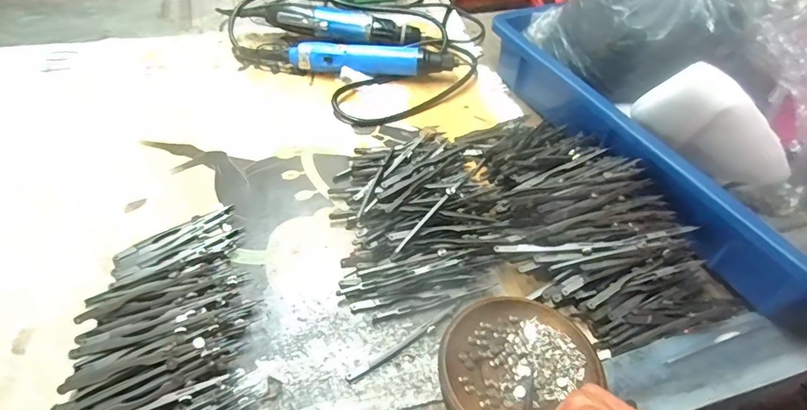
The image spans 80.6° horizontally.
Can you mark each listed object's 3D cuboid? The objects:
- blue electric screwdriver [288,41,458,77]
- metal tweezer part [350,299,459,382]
[{"bbox_3d":[-0.038,-0.178,0.597,0.200,0.041,0.031,3,48,-3],"label":"blue electric screwdriver"},{"bbox_3d":[0.003,0.104,0.369,0.108,0.005,0.007,-27,56,-26],"label":"metal tweezer part"}]

